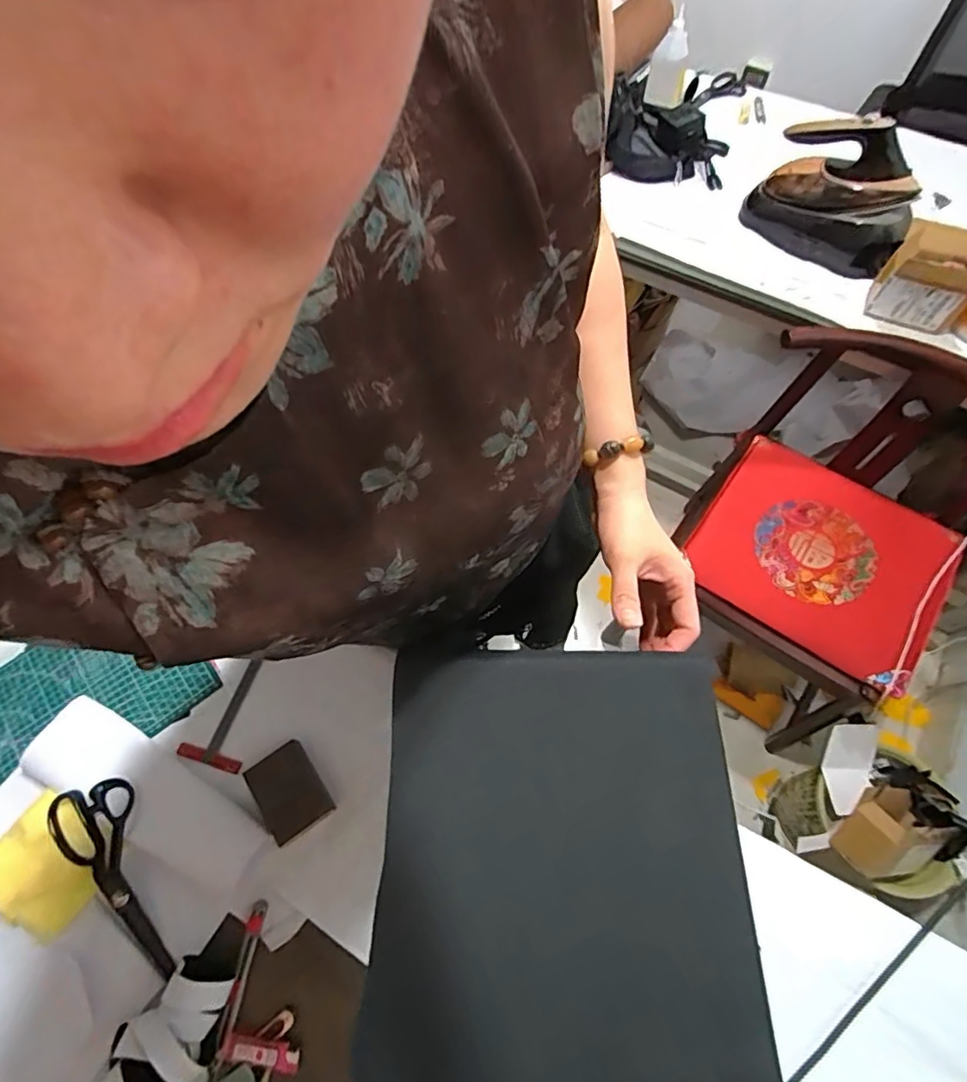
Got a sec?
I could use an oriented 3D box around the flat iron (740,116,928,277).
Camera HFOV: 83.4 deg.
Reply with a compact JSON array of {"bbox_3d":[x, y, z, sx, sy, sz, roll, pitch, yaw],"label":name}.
[{"bbox_3d":[0.656,-0.646,1.012,0.125,0.186,0.303,-40,71,-16],"label":"flat iron"}]

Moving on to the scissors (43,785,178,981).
[{"bbox_3d":[-0.398,0.363,0.607,0.227,0.017,0.079,41,72,17],"label":"scissors"}]

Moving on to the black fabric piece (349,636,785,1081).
[{"bbox_3d":[0.043,0.196,0.312,0.208,0.023,0.265,0,62,3],"label":"black fabric piece"}]

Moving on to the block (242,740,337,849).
[{"bbox_3d":[-0.234,0.302,0.653,0.069,0.032,0.099,-32,69,-14],"label":"block"}]

